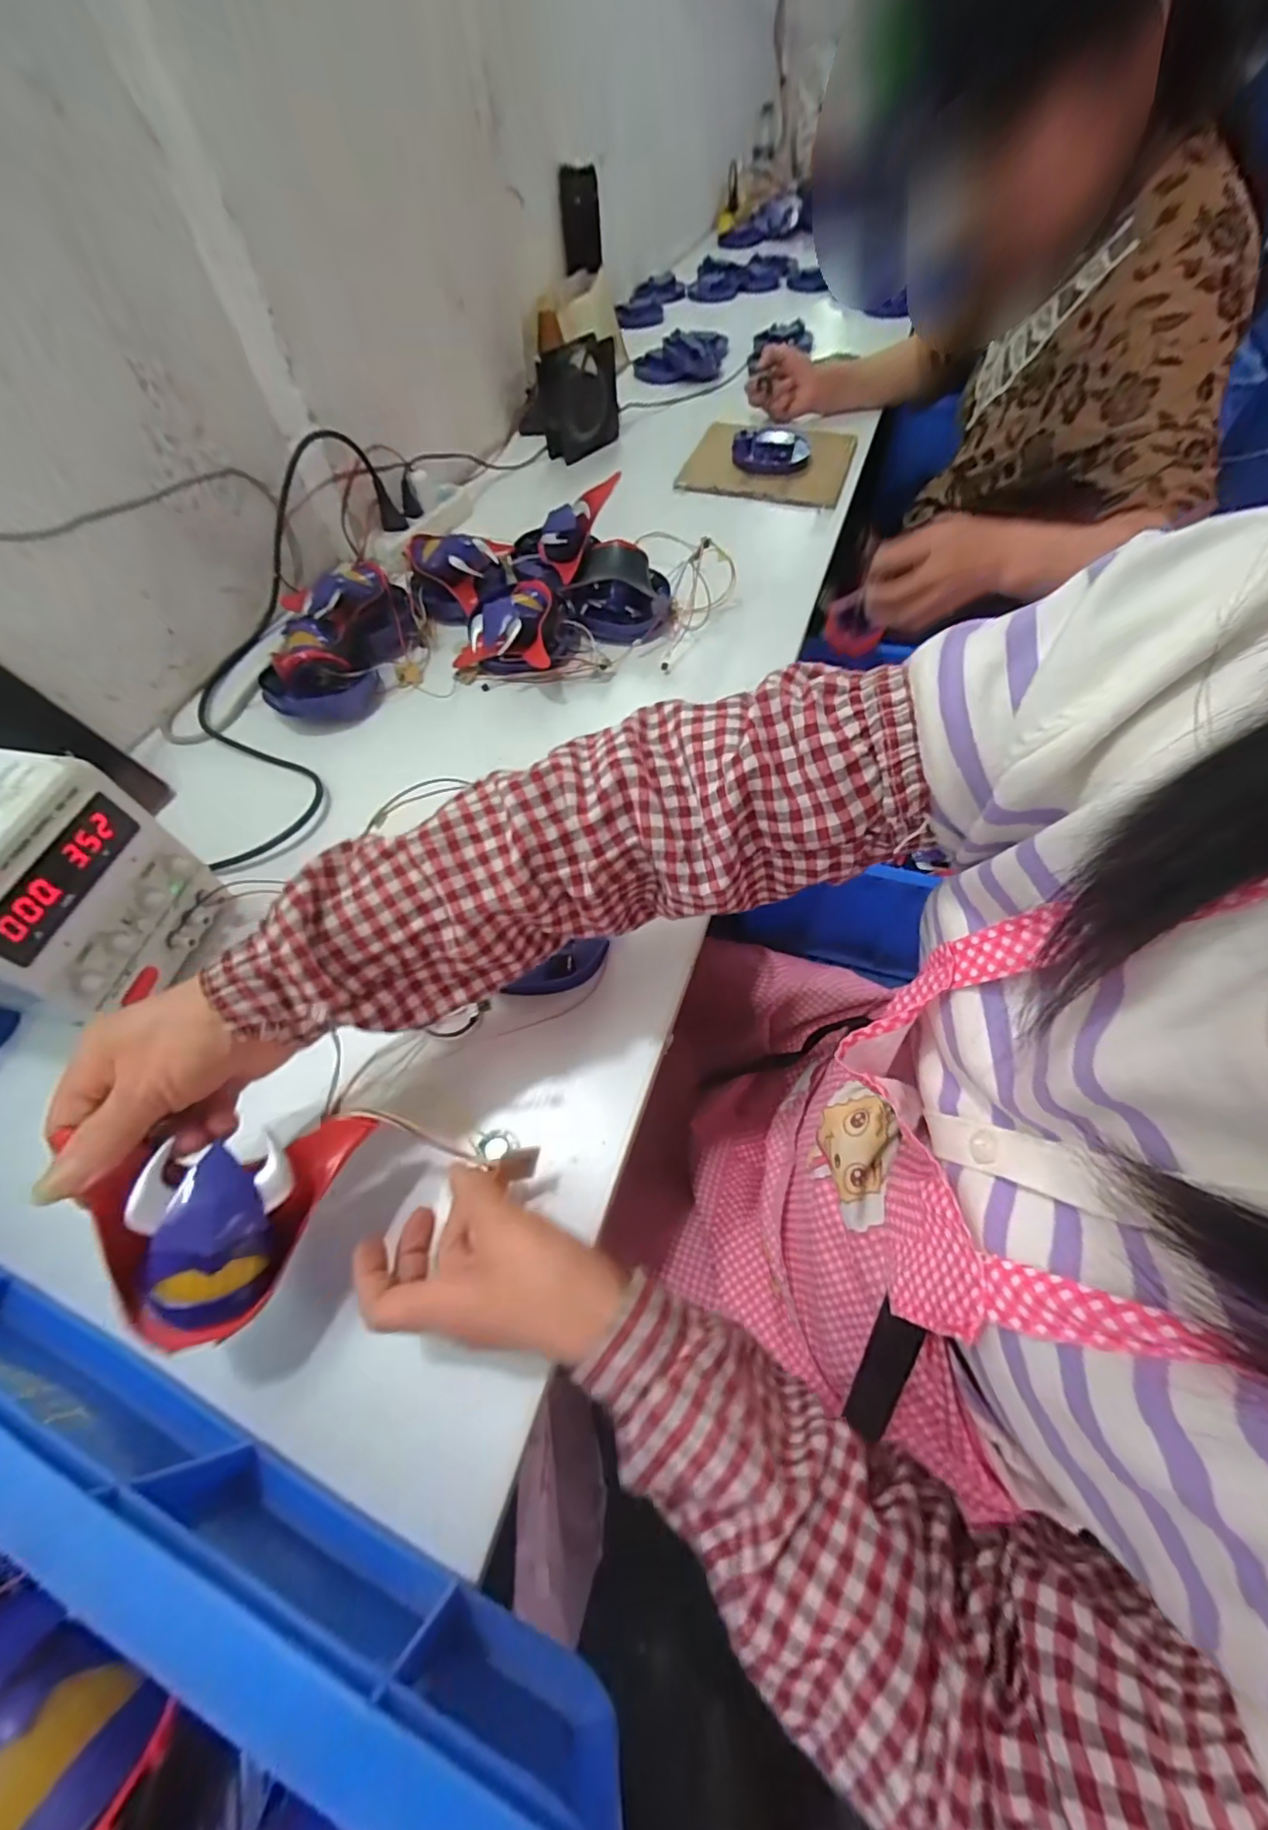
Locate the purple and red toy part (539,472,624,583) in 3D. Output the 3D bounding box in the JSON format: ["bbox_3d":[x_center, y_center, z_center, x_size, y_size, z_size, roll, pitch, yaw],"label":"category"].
[{"bbox_3d":[-0.059,-0.437,0.644,0.122,0.041,0.051,-50,61,11],"label":"purple and red toy part"}]

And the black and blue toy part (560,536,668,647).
[{"bbox_3d":[-0.016,-0.342,0.631,0.112,0.086,0.080,-5,56,0],"label":"black and blue toy part"}]

